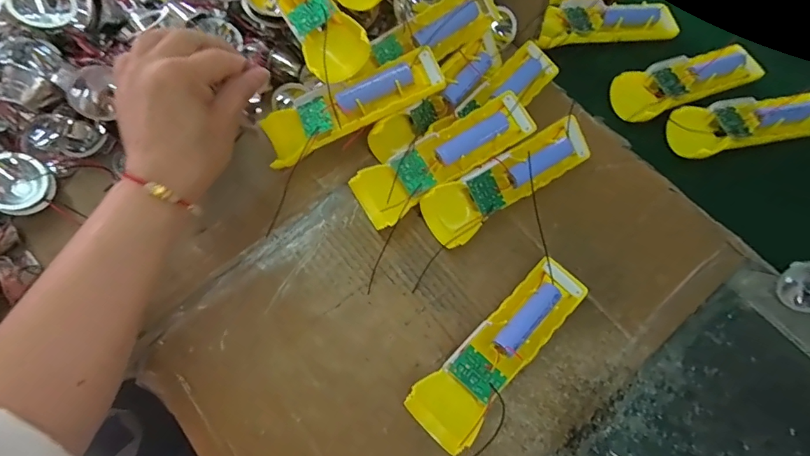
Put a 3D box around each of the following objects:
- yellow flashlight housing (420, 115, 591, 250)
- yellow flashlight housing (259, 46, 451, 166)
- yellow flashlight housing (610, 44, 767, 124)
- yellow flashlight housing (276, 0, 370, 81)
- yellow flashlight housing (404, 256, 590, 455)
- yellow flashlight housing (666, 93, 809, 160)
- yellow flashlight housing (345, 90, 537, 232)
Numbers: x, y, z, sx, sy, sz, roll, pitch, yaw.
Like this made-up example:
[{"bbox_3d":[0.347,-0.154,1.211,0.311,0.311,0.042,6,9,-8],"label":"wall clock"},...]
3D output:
[{"bbox_3d":[0.090,-0.040,0.374,0.153,0.030,0.045,-29,75,-11],"label":"yellow flashlight housing"},{"bbox_3d":[-0.045,-0.100,0.365,0.157,0.024,0.051,-21,73,10],"label":"yellow flashlight housing"},{"bbox_3d":[0.267,-0.143,0.422,0.154,0.018,0.051,-19,69,-8],"label":"yellow flashlight housing"},{"bbox_3d":[-0.093,-0.191,0.363,0.049,0.042,0.154,-37,89,-13],"label":"yellow flashlight housing"},{"bbox_3d":[0.072,0.086,0.330,0.047,0.029,0.160,41,73,15],"label":"yellow flashlight housing"},{"bbox_3d":[0.318,-0.100,0.404,0.143,0.024,0.053,-12,68,-6],"label":"yellow flashlight housing"},{"bbox_3d":[0.033,-0.056,0.367,0.155,0.024,0.050,-28,87,-4],"label":"yellow flashlight housing"}]

